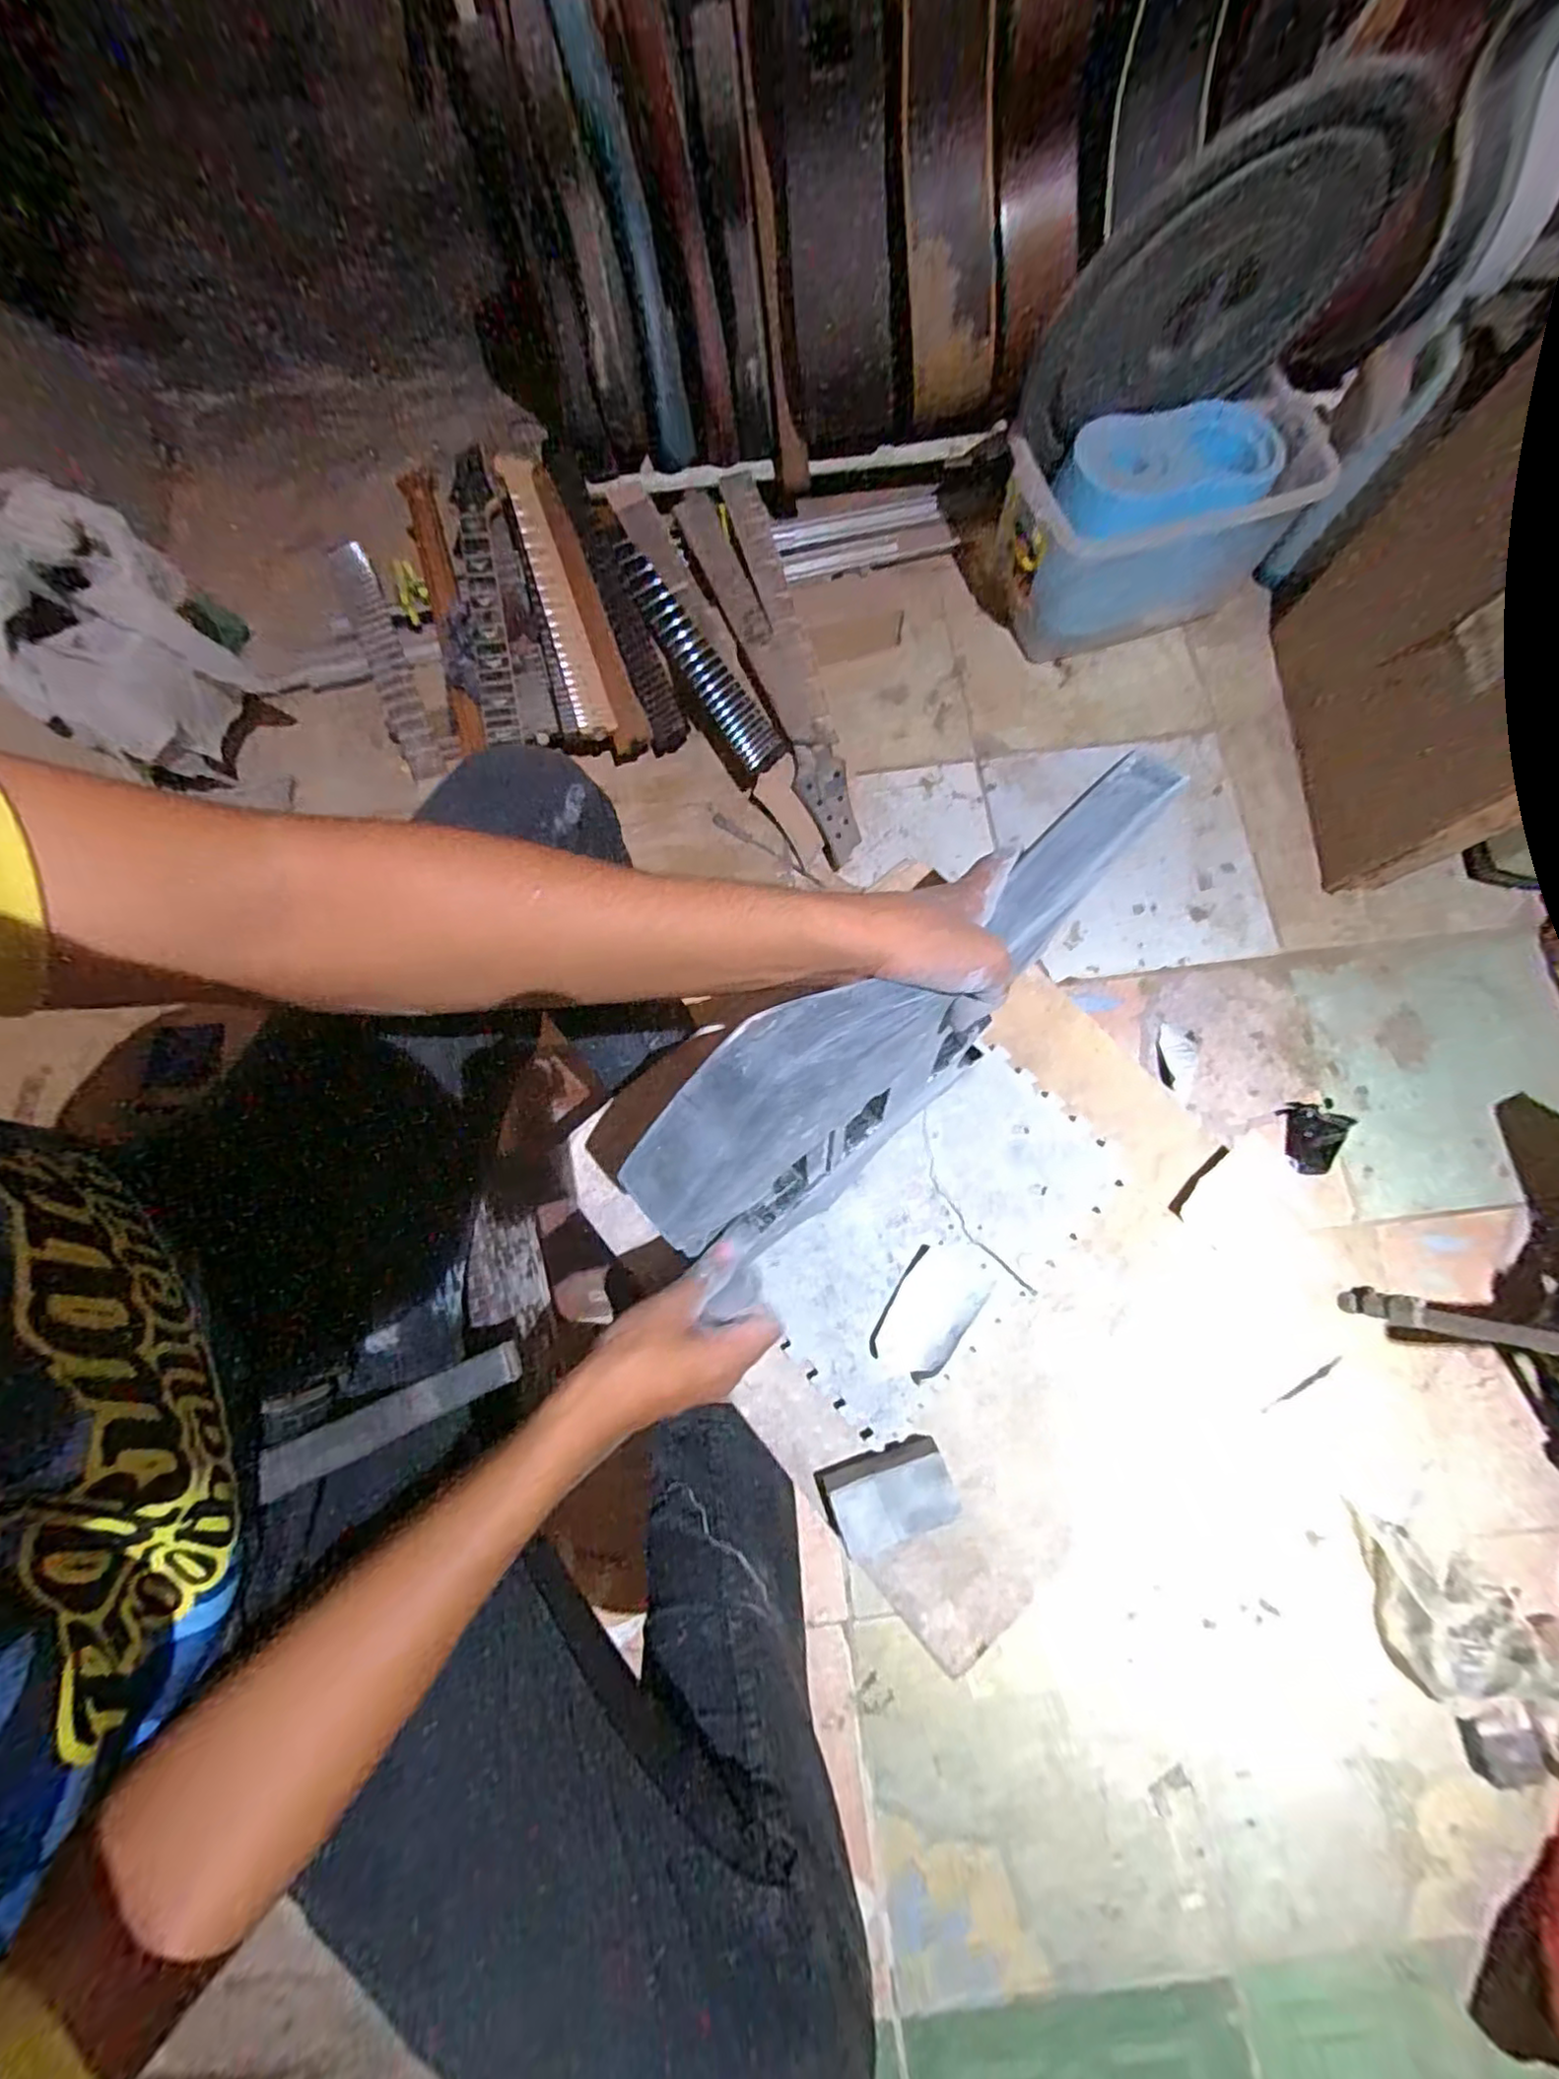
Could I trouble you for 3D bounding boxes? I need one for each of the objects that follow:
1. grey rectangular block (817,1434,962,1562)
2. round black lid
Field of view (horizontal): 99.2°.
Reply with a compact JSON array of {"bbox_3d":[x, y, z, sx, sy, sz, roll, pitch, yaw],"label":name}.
[{"bbox_3d":[0.082,0.343,0.496,0.094,0.038,0.054,-19,78,-3],"label":"grey rectangular block"},{"bbox_3d":[0.524,-0.924,0.813,0.378,0.355,0.036,-11,87,9],"label":"round black lid"}]

